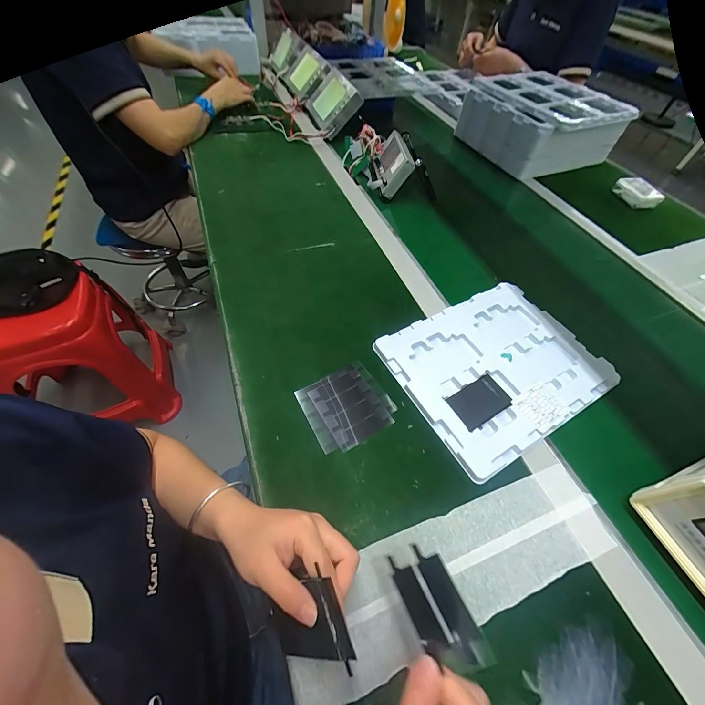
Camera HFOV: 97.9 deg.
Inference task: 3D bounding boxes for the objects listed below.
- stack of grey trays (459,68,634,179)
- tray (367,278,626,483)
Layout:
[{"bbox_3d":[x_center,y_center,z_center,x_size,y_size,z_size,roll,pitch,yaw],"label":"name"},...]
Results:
[{"bbox_3d":[0.501,-0.634,0.847,0.319,0.131,0.342,-19,59,-18],"label":"stack of grey trays"},{"bbox_3d":[0.203,0.014,0.438,0.274,0.020,0.219,-23,61,-20],"label":"tray"}]

